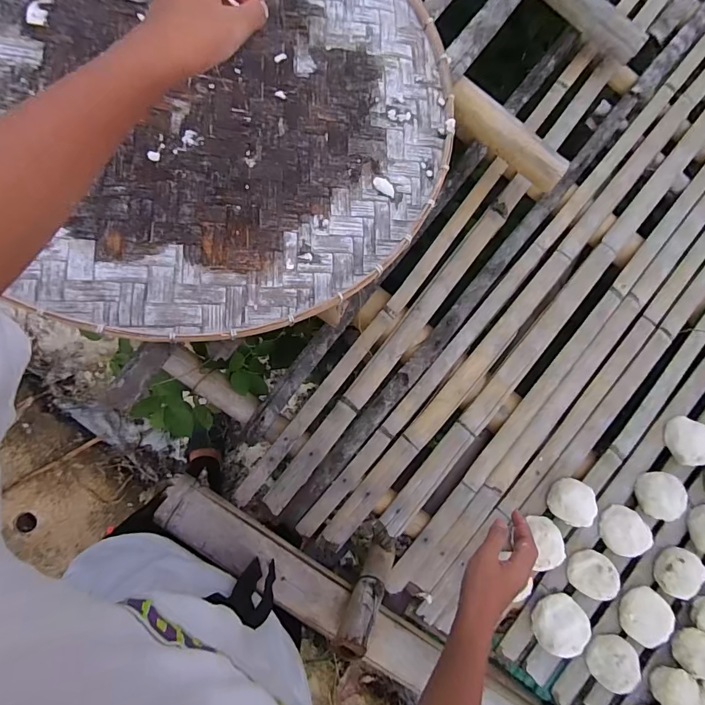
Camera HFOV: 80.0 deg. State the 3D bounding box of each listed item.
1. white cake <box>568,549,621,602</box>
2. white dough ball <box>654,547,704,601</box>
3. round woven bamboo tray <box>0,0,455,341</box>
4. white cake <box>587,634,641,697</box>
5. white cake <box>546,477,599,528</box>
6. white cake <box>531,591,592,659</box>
[{"bbox_3d":[0.419,0.386,0.728,0.083,0.032,0.073,30,80,-6],"label":"white cake"},{"bbox_3d":[0.582,0.390,0.739,0.075,0.034,0.081,22,81,-7],"label":"white dough ball"},{"bbox_3d":[-0.219,-0.369,0.549,0.707,0.019,0.705,3,77,-13],"label":"round woven bamboo tray"},{"bbox_3d":[0.440,0.523,0.708,0.086,0.039,0.080,1,84,-10],"label":"white cake"},{"bbox_3d":[0.386,0.265,0.742,0.075,0.050,0.079,5,83,-9],"label":"white cake"},{"bbox_3d":[0.355,0.464,0.713,0.088,0.054,0.091,40,79,-4],"label":"white cake"}]

